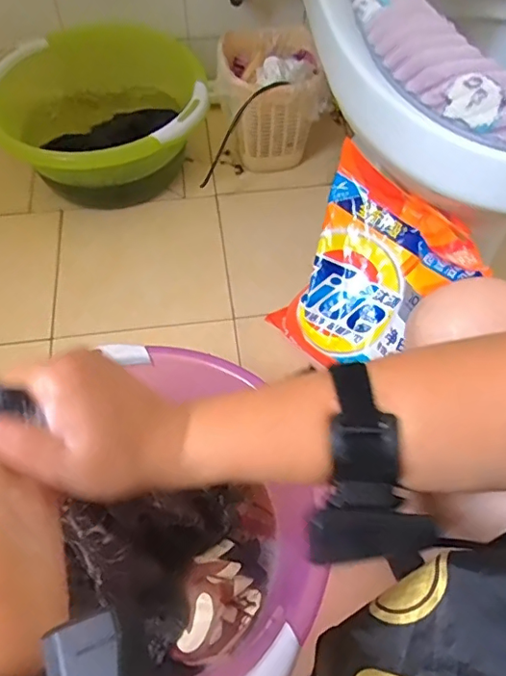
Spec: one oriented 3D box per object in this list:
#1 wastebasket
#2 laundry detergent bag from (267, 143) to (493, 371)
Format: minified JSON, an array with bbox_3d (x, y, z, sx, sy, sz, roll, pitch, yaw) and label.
[{"bbox_3d":[0.023,-0.464,1.061,0.186,0.209,0.221,-8,57,-7],"label":"wastebasket"},{"bbox_3d":[0.148,-0.073,0.759,0.082,0.294,0.256,0,42,-52],"label":"laundry detergent bag"}]

